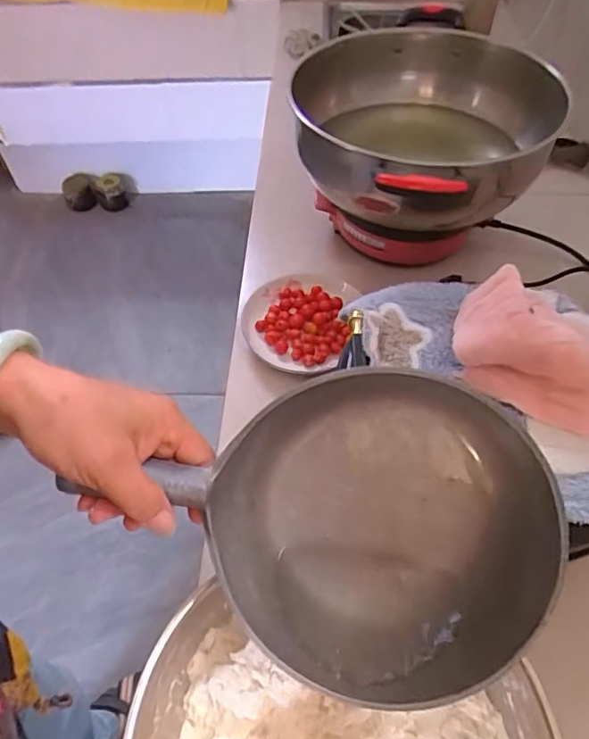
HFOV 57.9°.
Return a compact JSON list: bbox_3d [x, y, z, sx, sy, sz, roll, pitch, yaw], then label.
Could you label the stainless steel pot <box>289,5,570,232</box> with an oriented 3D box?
[{"bbox_3d":[0.180,-0.331,0.721,0.395,0.130,0.352,-32,58,-20],"label":"stainless steel pot"}]

